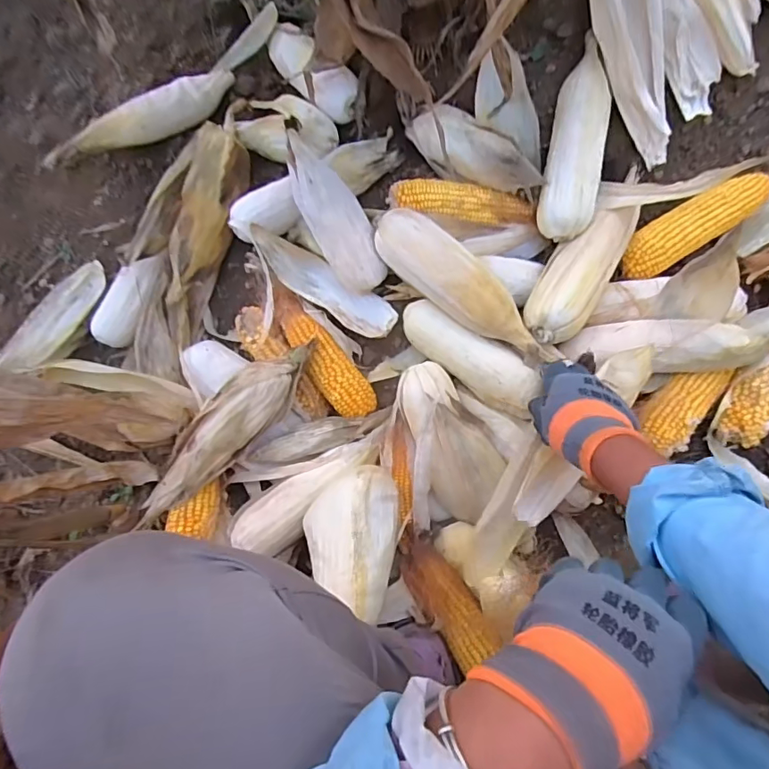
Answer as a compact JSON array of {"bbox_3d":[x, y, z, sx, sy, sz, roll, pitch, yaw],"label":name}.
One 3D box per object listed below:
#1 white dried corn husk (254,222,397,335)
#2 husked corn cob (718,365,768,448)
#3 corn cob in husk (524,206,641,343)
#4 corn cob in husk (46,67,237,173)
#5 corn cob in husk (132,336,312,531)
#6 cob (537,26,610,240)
[{"bbox_3d":[-0.075,-0.122,0.627,0.197,0.049,0.053,35,90,9],"label":"white dried corn husk"},{"bbox_3d":[0.409,0.004,0.563,0.051,0.036,0.135,31,89,9],"label":"husked corn cob"},{"bbox_3d":[0.218,-0.128,0.568,0.068,0.044,0.179,30,89,9],"label":"corn cob in husk"},{"bbox_3d":[-0.309,-0.336,0.663,0.258,0.054,0.049,-30,83,-11],"label":"corn cob in husk"},{"bbox_3d":[-0.179,0.045,0.600,0.067,0.055,0.253,44,91,9],"label":"corn cob in husk"},{"bbox_3d":[0.216,-0.275,0.573,0.060,0.044,0.224,9,86,8],"label":"cob"}]

